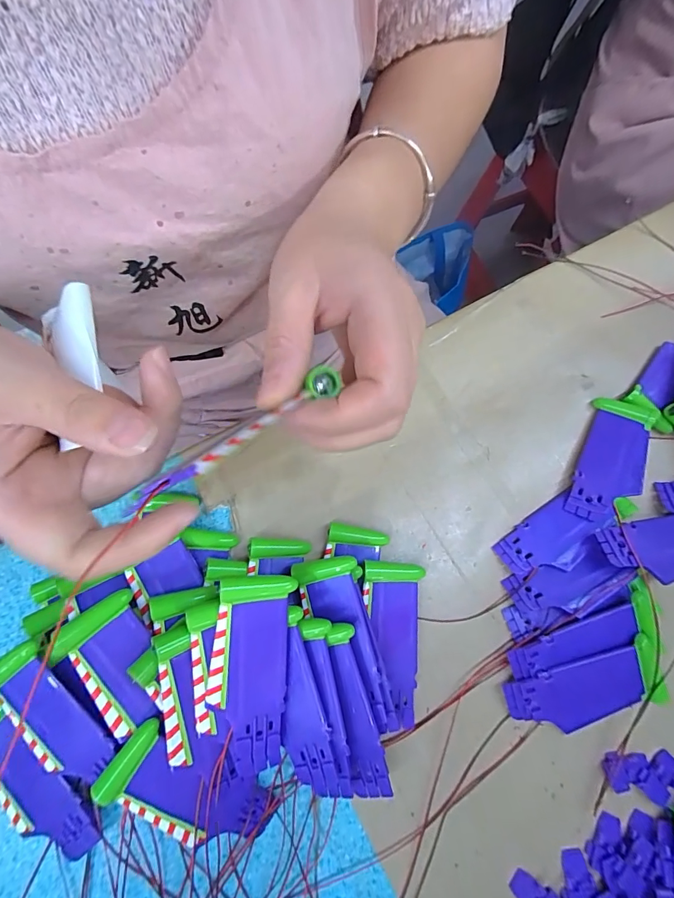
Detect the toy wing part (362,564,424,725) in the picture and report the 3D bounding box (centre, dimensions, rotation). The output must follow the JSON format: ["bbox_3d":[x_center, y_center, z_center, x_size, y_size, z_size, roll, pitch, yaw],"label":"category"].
[{"bbox_3d":[0.030,0.111,0.239,0.036,0.013,0.086,6,75,-1],"label":"toy wing part"}]

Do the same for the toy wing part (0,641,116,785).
[{"bbox_3d":[-0.145,0.135,0.207,0.034,0.008,0.074,-39,93,-10],"label":"toy wing part"}]

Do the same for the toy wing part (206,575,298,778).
[{"bbox_3d":[-0.043,0.113,0.206,0.037,0.012,0.099,1,93,-2],"label":"toy wing part"}]

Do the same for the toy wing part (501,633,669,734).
[{"bbox_3d":[0.141,0.139,0.233,0.084,0.018,0.036,-18,77,-7],"label":"toy wing part"}]

